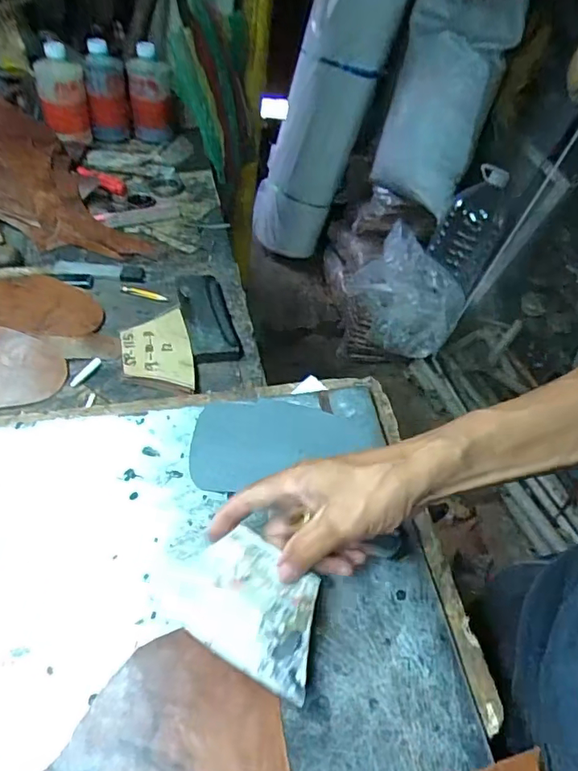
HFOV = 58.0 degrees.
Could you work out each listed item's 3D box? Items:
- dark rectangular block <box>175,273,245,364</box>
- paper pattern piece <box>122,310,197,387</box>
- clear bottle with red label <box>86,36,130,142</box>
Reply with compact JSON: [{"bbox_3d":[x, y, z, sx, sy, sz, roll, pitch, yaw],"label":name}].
[{"bbox_3d":[-0.098,-0.083,0.626,0.056,0.015,0.152,-7,50,-17],"label":"dark rectangular block"},{"bbox_3d":[-0.147,-0.042,0.580,0.074,0.007,0.121,-8,52,-12],"label":"paper pattern piece"},{"bbox_3d":[-0.320,-0.514,0.921,0.067,0.154,0.064,-7,50,-17],"label":"clear bottle with red label"}]

